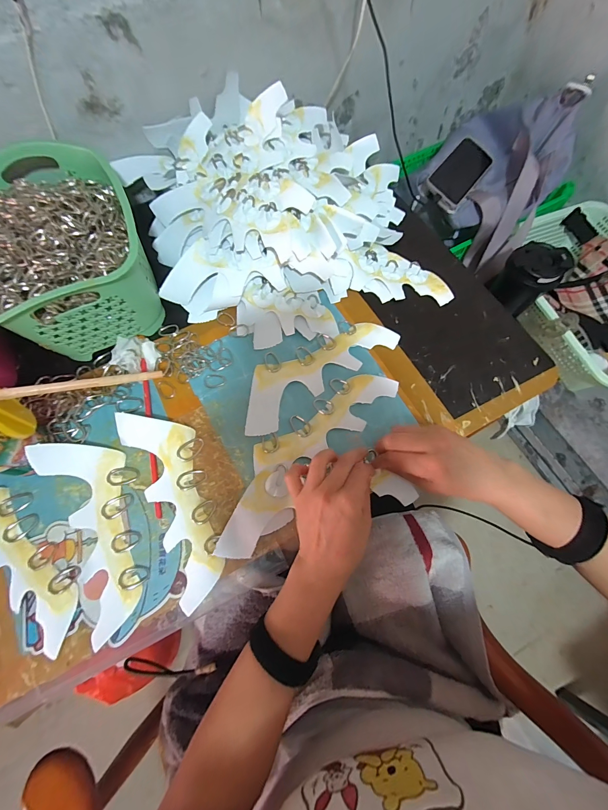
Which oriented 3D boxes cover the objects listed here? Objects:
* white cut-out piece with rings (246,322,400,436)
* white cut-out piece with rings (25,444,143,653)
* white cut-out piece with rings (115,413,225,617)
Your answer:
[{"bbox_3d":[0.012,-0.052,0.411,0.229,0.009,0.079,-35,74,-11],"label":"white cut-out piece with rings"},{"bbox_3d":[-0.228,0.129,0.341,0.086,0.028,0.213,-31,73,-10],"label":"white cut-out piece with rings"},{"bbox_3d":[-0.143,0.099,0.355,0.078,0.017,0.227,-28,73,-9],"label":"white cut-out piece with rings"}]

